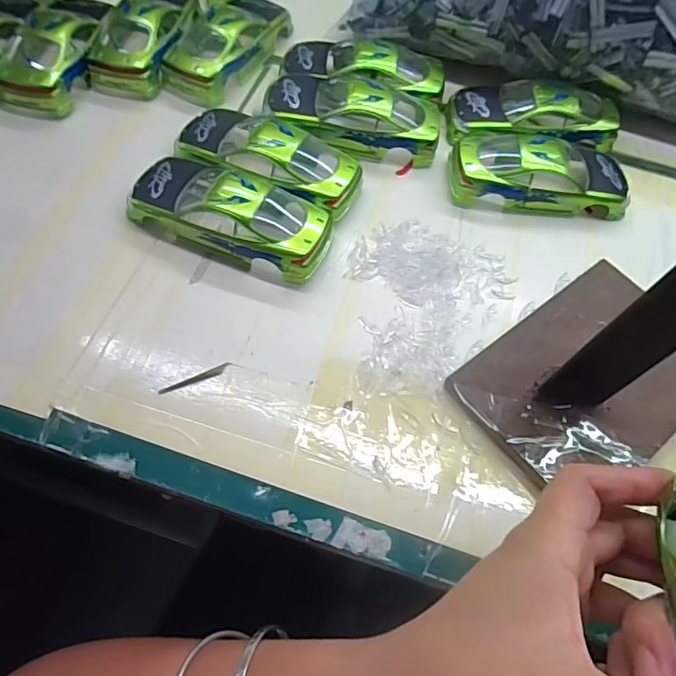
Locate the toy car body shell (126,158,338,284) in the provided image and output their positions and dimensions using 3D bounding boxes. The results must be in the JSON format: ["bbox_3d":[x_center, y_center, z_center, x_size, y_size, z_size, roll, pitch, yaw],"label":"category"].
[{"bbox_3d":[-0.066,-0.082,0.311,0.125,0.035,0.057,21,63,7],"label":"toy car body shell"}]

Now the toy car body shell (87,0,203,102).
[{"bbox_3d":[-0.152,-0.245,0.390,0.056,0.033,0.122,11,62,2],"label":"toy car body shell"}]

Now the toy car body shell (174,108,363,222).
[{"bbox_3d":[-0.047,-0.124,0.335,0.125,0.035,0.054,19,62,6],"label":"toy car body shell"}]

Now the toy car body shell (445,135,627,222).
[{"bbox_3d":[0.144,-0.121,0.348,0.126,0.028,0.056,7,62,0],"label":"toy car body shell"}]

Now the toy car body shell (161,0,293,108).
[{"bbox_3d":[-0.090,-0.241,0.391,0.059,0.031,0.127,25,63,9],"label":"toy car body shell"}]

